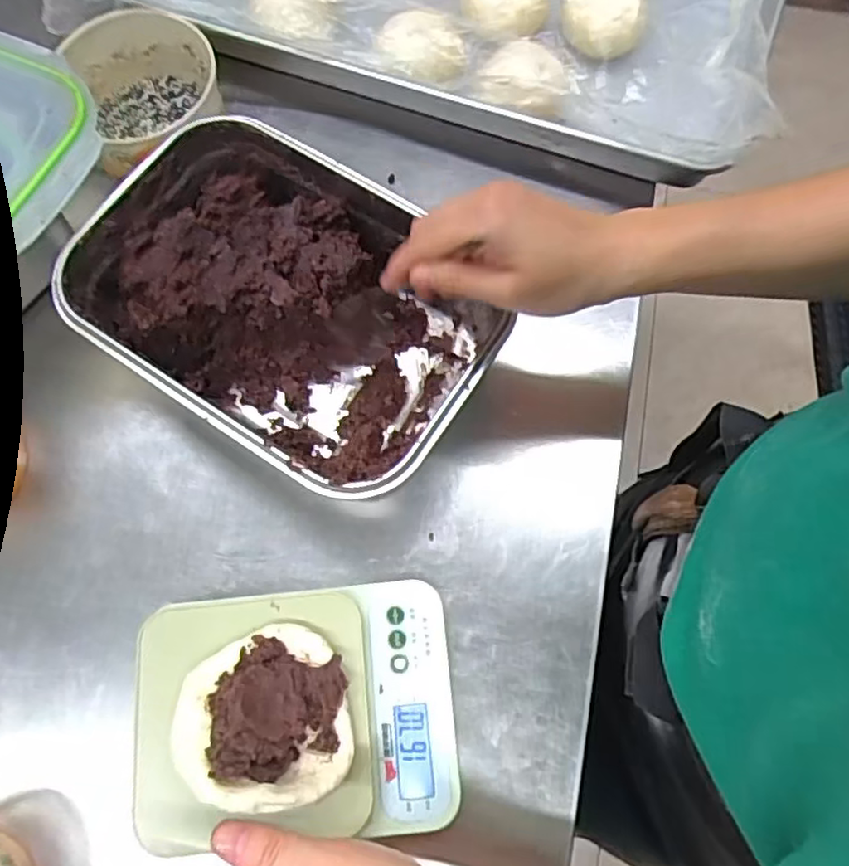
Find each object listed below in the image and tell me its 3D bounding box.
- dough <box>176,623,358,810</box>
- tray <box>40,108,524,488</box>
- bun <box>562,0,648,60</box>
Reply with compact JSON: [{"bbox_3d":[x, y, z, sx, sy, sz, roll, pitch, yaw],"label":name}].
[{"bbox_3d":[-0.093,0.159,0.371,0.094,0.044,0.093,0,72,1],"label":"dough"},{"bbox_3d":[-0.095,-0.083,0.474,0.285,0.091,0.191,32,75,11],"label":"tray"},{"bbox_3d":[0.159,-0.372,0.584,0.068,0.032,0.071,11,72,4],"label":"bun"}]

